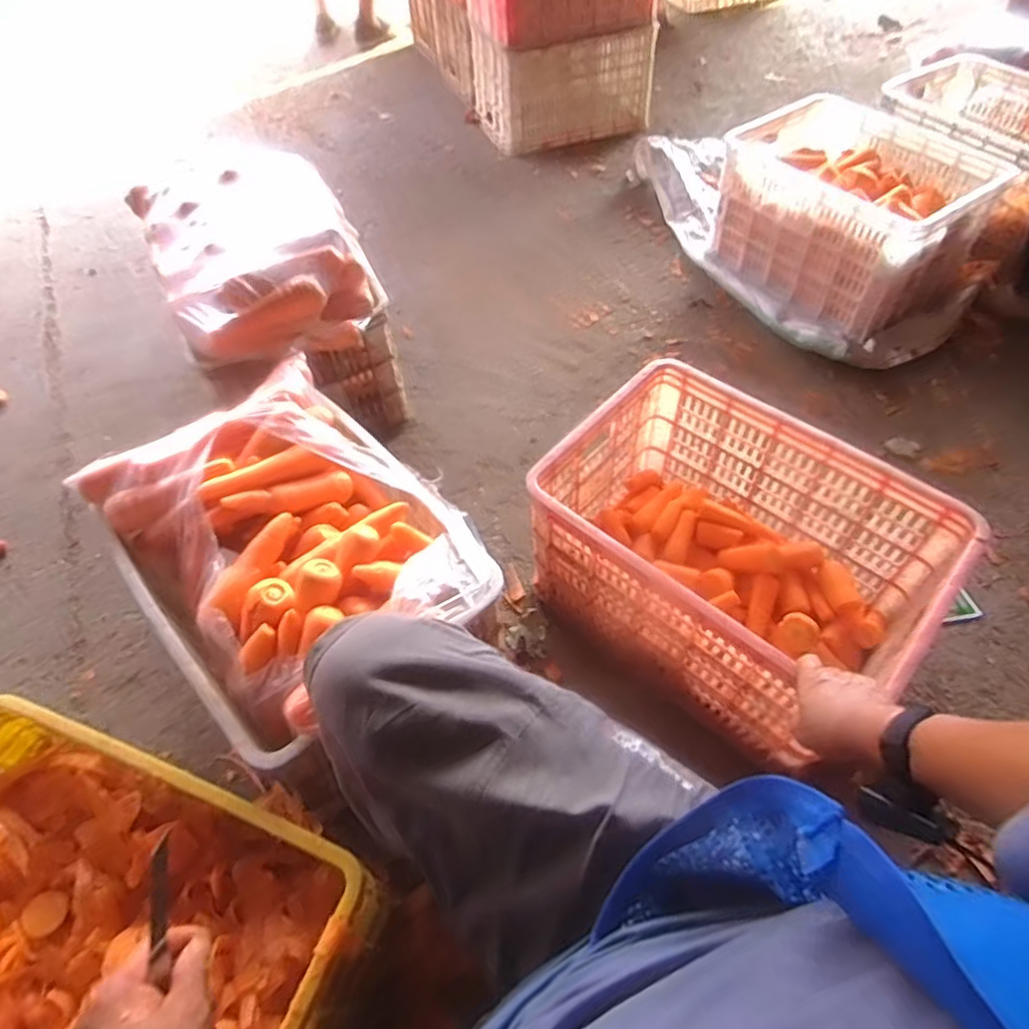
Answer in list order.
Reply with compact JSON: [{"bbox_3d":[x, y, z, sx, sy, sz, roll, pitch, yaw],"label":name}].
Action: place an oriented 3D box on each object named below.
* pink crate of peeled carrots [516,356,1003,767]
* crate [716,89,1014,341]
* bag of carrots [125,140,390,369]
[{"bbox_3d":[0.304,0.052,0.937,0.495,0.244,0.339,35,62,25],"label":"pink crate of peeled carrots"},{"bbox_3d":[0.769,-0.705,1.524,0.425,0.283,0.552,-26,57,-16],"label":"crate"},{"bbox_3d":[-0.443,-0.462,1.122,0.343,0.140,0.470,-25,57,-16],"label":"bag of carrots"}]

